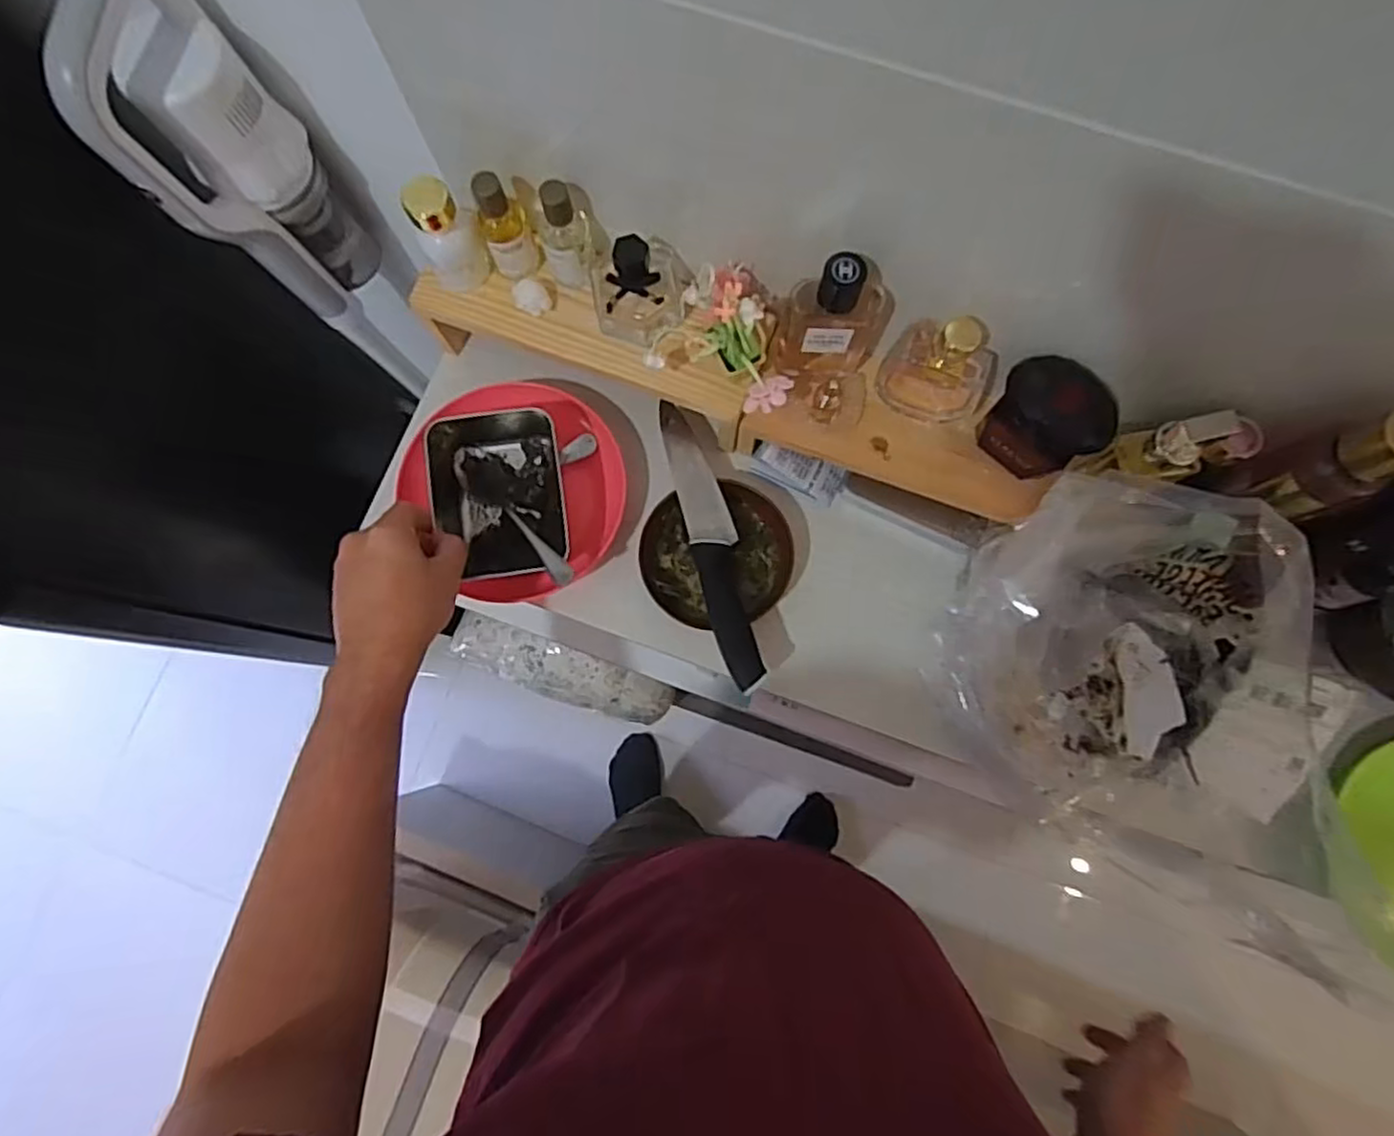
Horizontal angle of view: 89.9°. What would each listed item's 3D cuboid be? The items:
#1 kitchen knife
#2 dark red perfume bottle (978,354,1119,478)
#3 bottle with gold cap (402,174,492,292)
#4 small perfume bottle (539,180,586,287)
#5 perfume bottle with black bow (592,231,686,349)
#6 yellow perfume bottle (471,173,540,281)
[{"bbox_3d":[0.013,-0.025,0.588,0.037,0.025,0.254,-15,79,-2],"label":"kitchen knife"},{"bbox_3d":[0.257,-0.110,0.521,0.043,0.083,0.079,-41,82,-7],"label":"dark red perfume bottle"},{"bbox_3d":[-0.193,-0.260,0.550,0.048,0.089,0.038,-32,80,-5],"label":"bottle with gold cap"},{"bbox_3d":[-0.106,-0.256,0.543,0.037,0.085,0.039,-17,79,-3],"label":"small perfume bottle"},{"bbox_3d":[-0.046,-0.222,0.551,0.072,0.069,0.056,-19,79,-3],"label":"perfume bottle with black bow"},{"bbox_3d":[-0.152,-0.269,0.548,0.033,0.086,0.036,-20,80,-3],"label":"yellow perfume bottle"}]

